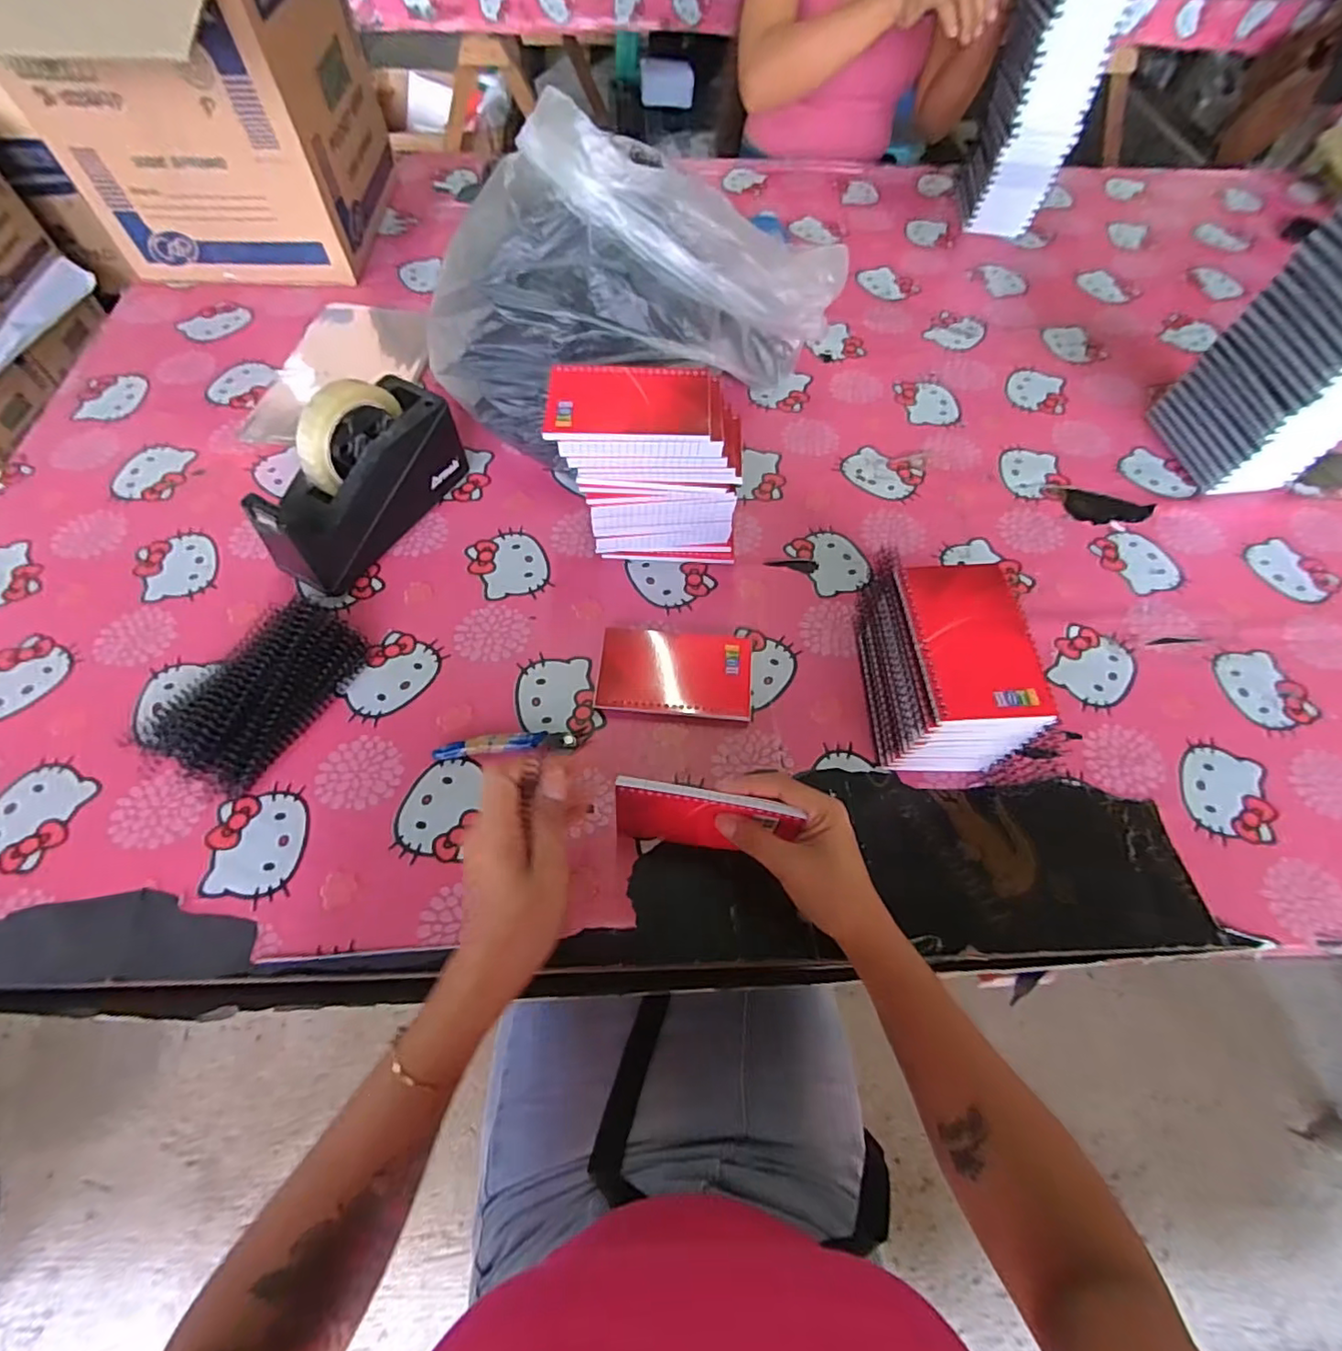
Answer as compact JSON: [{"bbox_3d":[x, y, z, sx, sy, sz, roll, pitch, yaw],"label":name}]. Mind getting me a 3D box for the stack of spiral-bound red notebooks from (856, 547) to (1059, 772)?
[{"bbox_3d":[0.213,-0.008,0.492,0.096,0.122,0.146,-1,61,-2],"label":"stack of spiral-bound red notebooks"}]

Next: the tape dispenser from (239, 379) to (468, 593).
[{"bbox_3d":[-0.291,-0.187,0.574,0.067,0.127,0.204,28,64,13],"label":"tape dispenser"}]

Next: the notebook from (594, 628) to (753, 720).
[{"bbox_3d":[0.005,-0.003,0.542,0.133,0.015,0.078,4,61,1],"label":"notebook"}]

